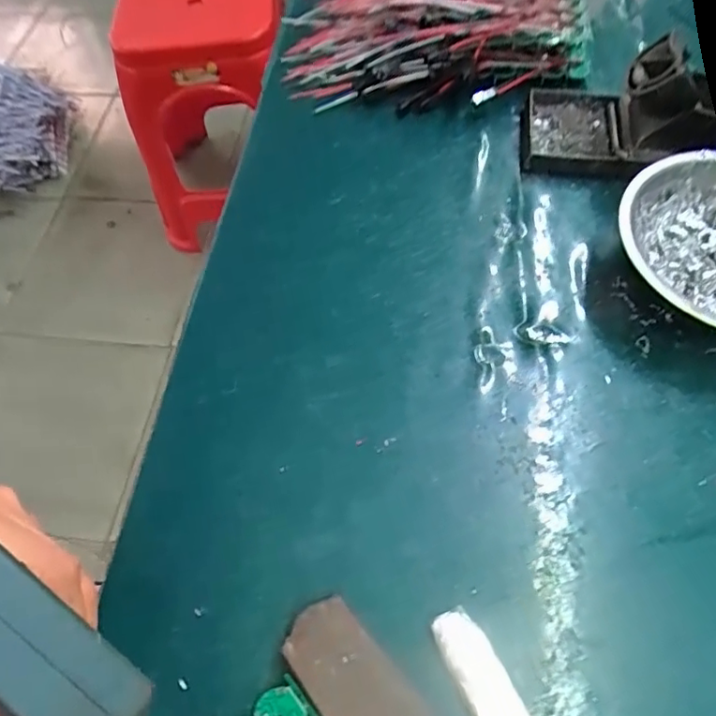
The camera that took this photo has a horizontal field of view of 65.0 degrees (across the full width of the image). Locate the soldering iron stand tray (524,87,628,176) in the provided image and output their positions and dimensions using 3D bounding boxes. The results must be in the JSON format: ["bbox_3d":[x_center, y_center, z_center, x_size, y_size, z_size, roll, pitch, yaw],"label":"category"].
[{"bbox_3d":[0.149,-0.157,0.391,0.063,0.013,0.073,7,62,7],"label":"soldering iron stand tray"}]

